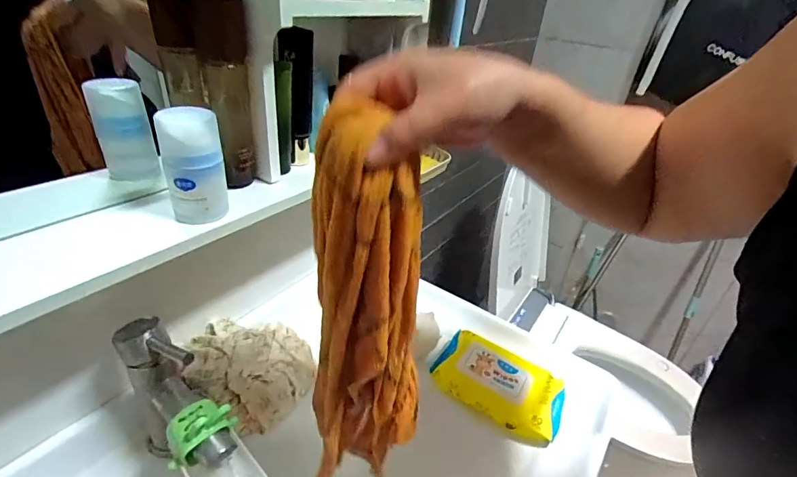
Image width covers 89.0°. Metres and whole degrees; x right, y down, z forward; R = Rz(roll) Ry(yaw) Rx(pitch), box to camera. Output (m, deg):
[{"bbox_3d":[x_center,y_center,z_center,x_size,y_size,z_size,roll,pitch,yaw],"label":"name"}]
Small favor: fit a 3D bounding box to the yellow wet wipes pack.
[{"bbox_3d":[0.138,0.195,0.553,0.172,0.041,0.104,22,35,25],"label":"yellow wet wipes pack"}]

